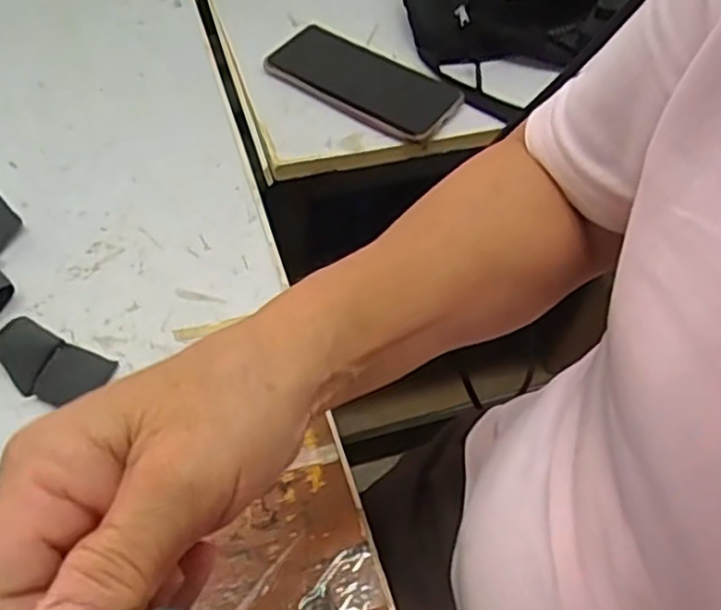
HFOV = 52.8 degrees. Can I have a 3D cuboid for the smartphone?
[{"bbox_3d":[0.000,-0.187,0.604,0.157,0.015,0.065,30,69,10],"label":"smartphone"}]

